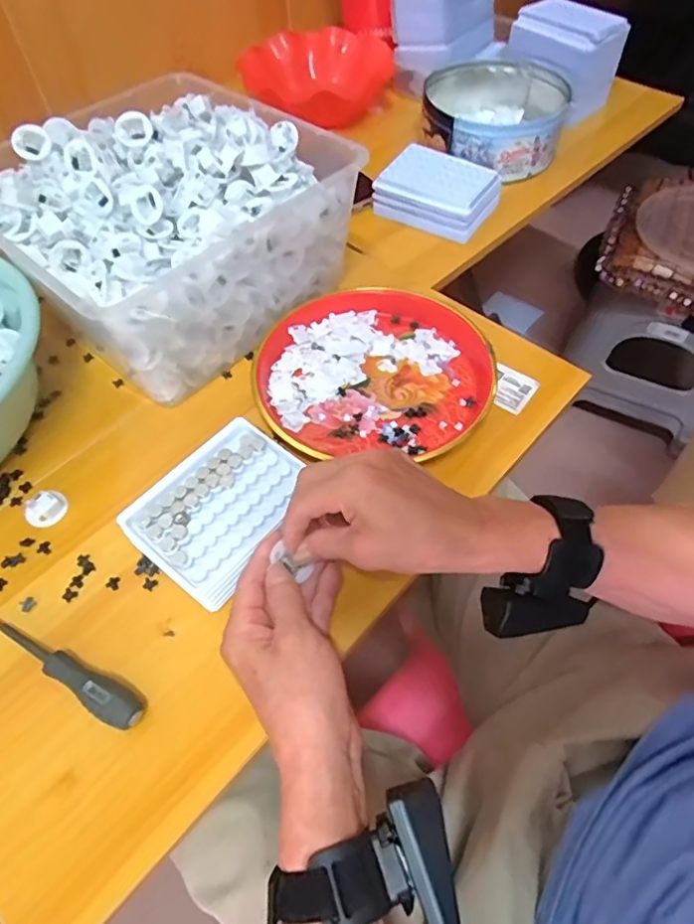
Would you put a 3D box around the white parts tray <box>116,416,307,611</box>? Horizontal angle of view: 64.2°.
[{"bbox_3d":[-0.098,0.037,0.445,0.106,0.036,0.134,31,62,20],"label":"white parts tray"}]

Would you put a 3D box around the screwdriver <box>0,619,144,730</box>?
[{"bbox_3d":[-0.194,0.138,0.380,0.134,0.017,0.022,28,61,19],"label":"screwdriver"}]

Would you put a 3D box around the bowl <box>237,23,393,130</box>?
[{"bbox_3d":[-0.043,-0.550,0.796,0.207,0.059,0.194,-1,56,1],"label":"bowl"}]

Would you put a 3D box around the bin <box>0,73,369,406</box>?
[{"bbox_3d":[-0.176,-0.232,0.549,0.270,0.152,0.276,35,64,22],"label":"bin"}]

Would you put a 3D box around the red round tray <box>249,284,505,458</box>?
[{"bbox_3d":[0.027,-0.090,0.529,0.221,0.032,0.189,-1,56,1],"label":"red round tray"}]

